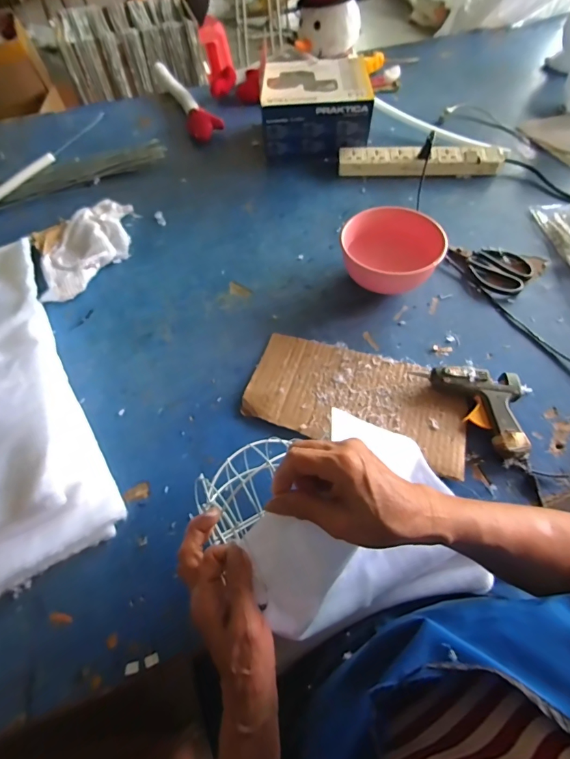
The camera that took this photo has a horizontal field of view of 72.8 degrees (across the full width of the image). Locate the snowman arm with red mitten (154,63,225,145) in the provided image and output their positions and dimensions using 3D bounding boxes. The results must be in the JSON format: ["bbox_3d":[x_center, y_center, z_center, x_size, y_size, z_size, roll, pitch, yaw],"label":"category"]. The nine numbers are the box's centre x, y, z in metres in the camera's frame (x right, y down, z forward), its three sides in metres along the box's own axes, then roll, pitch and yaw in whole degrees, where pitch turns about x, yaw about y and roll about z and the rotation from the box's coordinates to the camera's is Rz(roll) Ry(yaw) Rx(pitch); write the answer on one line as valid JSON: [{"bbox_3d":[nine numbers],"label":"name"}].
[{"bbox_3d":[-0.239,-0.687,0.945,0.080,0.041,0.356,-21,58,-11],"label":"snowman arm with red mitten"}]

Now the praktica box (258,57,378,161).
[{"bbox_3d":[0.062,-0.558,0.808,0.212,0.126,0.156,-2,56,2],"label":"praktica box"}]

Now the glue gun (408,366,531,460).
[{"bbox_3d":[0.233,0.031,0.485,0.136,0.033,0.110,16,59,13],"label":"glue gun"}]

